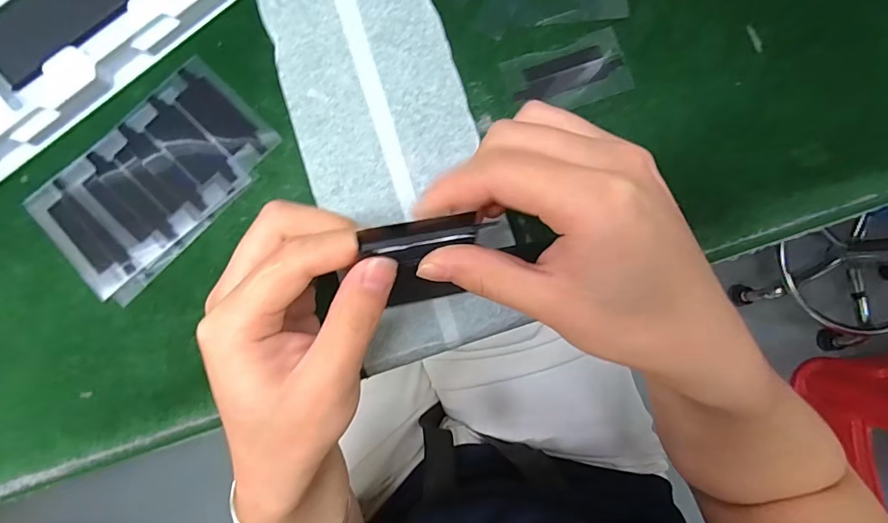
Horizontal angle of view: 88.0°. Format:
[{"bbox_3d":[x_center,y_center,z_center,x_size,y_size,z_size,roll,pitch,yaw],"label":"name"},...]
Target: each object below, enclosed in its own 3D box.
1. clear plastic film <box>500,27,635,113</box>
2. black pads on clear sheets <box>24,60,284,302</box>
[{"bbox_3d":[0.067,-0.100,0.245,0.065,0.004,0.035,-19,89,-3],"label":"clear plastic film"},{"bbox_3d":[-0.147,-0.043,0.235,0.117,0.004,0.071,-45,90,-4],"label":"black pads on clear sheets"}]

